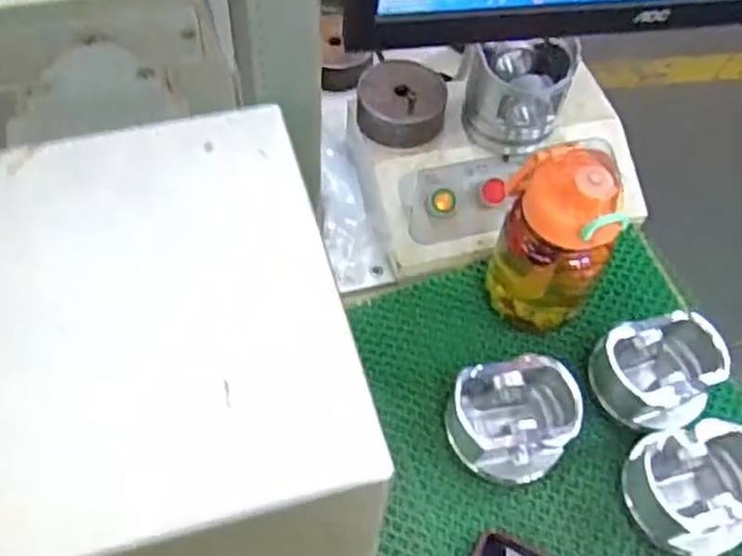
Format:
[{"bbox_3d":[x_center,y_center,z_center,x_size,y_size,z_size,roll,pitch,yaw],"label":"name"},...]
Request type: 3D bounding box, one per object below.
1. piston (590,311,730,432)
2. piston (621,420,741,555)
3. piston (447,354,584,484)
[{"bbox_3d":[0.236,0.071,0.601,0.094,0.069,0.087,2,56,-3],"label":"piston"},{"bbox_3d":[0.242,0.155,0.553,0.090,0.067,0.094,2,56,-3],"label":"piston"},{"bbox_3d":[0.108,0.109,0.576,0.099,0.064,0.084,-1,57,-5],"label":"piston"}]

